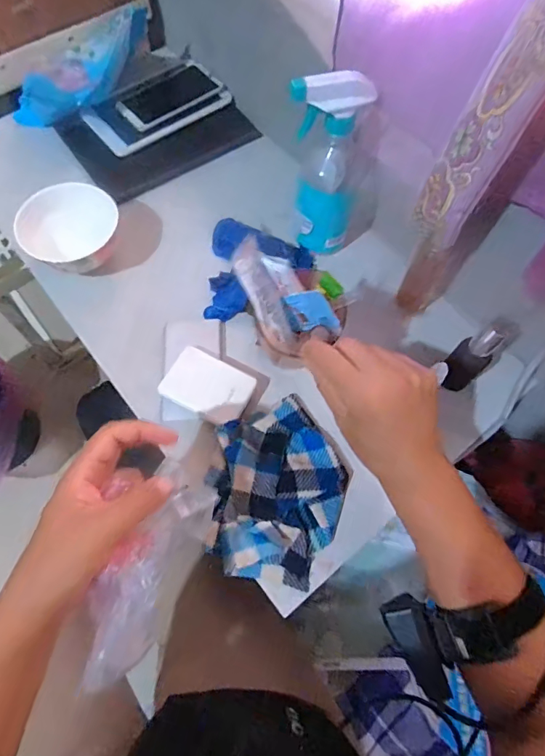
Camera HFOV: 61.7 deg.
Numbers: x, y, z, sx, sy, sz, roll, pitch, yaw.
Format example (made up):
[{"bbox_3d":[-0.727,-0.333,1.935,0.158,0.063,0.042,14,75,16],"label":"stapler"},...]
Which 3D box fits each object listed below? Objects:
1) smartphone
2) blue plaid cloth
[{"bbox_3d":[-0.160,-0.433,0.703,0.153,0.011,0.079,-39,73,-17],"label":"smartphone"},{"bbox_3d":[0.006,0.109,0.470,0.137,0.027,0.181,13,67,3],"label":"blue plaid cloth"}]

